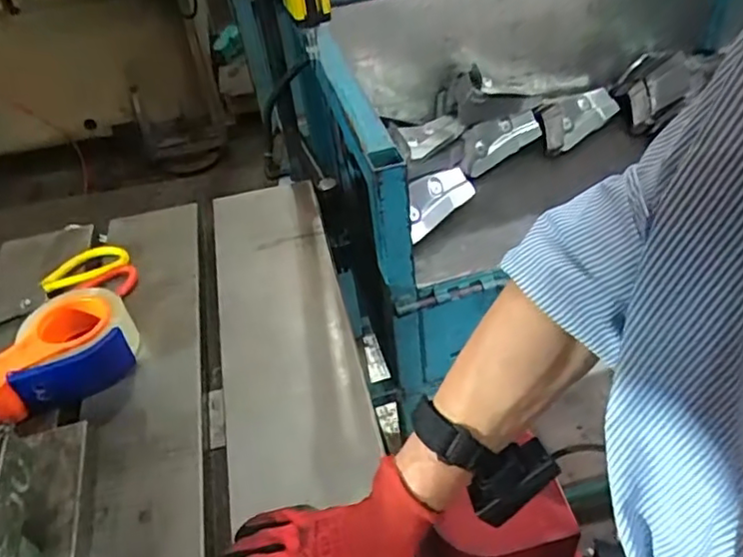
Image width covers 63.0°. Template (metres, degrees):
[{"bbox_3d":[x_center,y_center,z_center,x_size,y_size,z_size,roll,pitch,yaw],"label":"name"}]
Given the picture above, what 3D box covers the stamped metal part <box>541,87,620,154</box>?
[{"bbox_3d":[0.455,-0.360,1.342,0.209,0.025,0.101,-32,89,-21],"label":"stamped metal part"}]

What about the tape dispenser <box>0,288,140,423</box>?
[{"bbox_3d":[-0.341,0.080,0.659,0.162,0.062,0.101,-28,49,-19],"label":"tape dispenser"}]

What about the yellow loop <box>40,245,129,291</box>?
[{"bbox_3d":[-0.376,-0.015,0.793,0.108,0.022,0.041,-30,49,-23],"label":"yellow loop"}]

